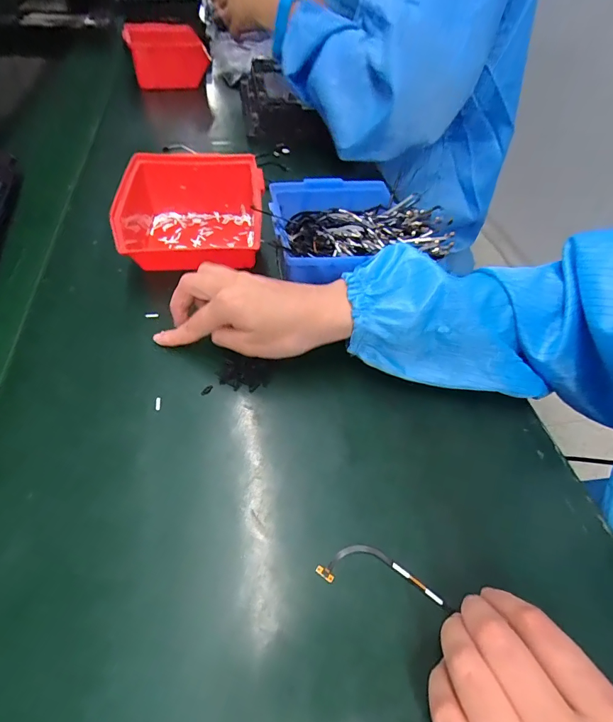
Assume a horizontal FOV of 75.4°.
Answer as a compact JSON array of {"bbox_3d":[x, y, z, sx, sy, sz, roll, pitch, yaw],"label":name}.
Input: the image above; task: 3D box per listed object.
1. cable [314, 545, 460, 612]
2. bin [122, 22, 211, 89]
[{"bbox_3d":[0.044,0.121,0.226,0.073,0.004,0.023,13,52,7],"label":"cable"},{"bbox_3d":[-0.244,-0.544,0.700,0.132,0.077,0.099,-9,53,-13],"label":"bin"}]

